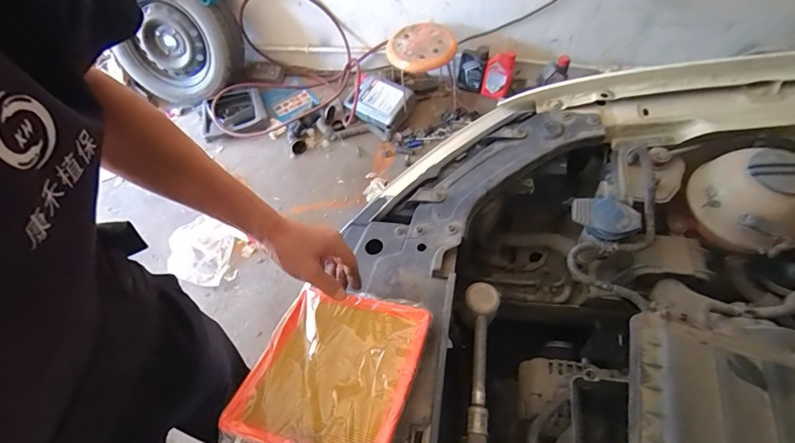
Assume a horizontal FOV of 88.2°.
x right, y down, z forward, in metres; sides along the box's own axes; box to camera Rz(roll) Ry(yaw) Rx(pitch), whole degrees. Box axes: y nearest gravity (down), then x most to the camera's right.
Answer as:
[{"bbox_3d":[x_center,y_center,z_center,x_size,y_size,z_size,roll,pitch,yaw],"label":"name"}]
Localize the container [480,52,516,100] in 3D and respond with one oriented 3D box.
[{"bbox_3d":[0.433,-0.627,1.780,0.121,0.217,0.071,8,59,11],"label":"container"}]

